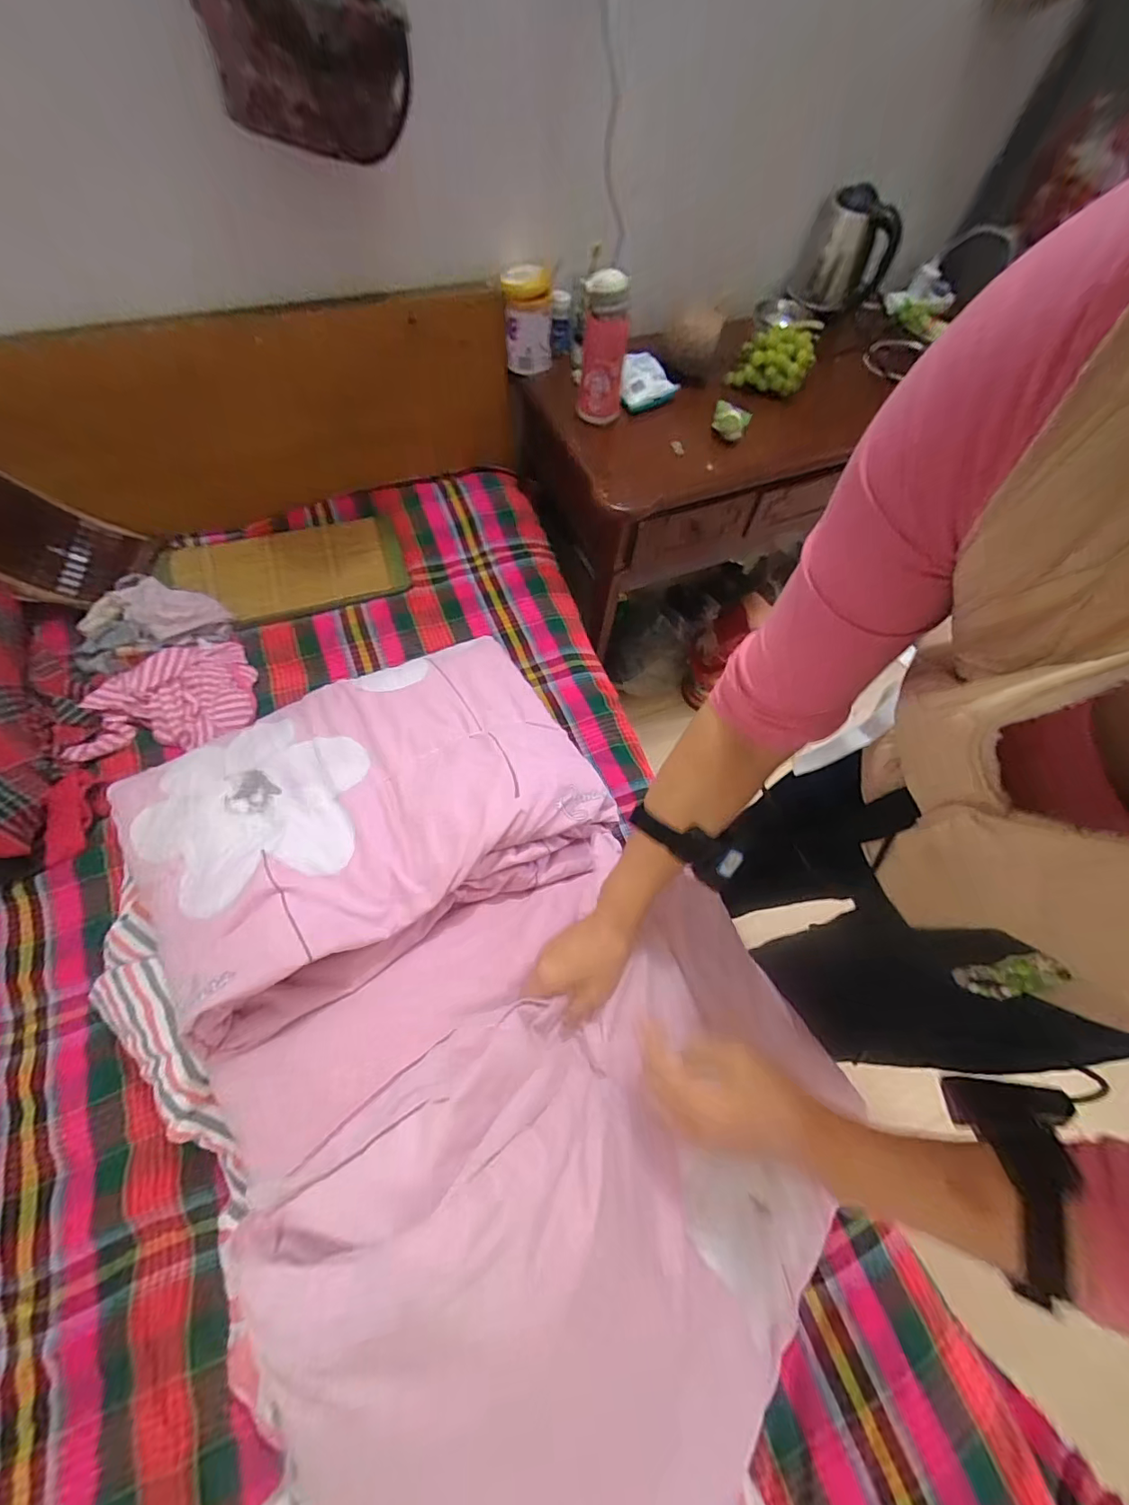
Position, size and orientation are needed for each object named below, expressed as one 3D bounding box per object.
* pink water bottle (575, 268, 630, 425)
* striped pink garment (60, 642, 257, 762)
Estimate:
[{"bbox_3d":[0.067,-0.704,0.895,0.081,0.222,0.064,13,64,2],"label":"pink water bottle"},{"bbox_3d":[-0.701,-0.096,0.885,0.279,0.055,0.229,-9,64,-7],"label":"striped pink garment"}]

